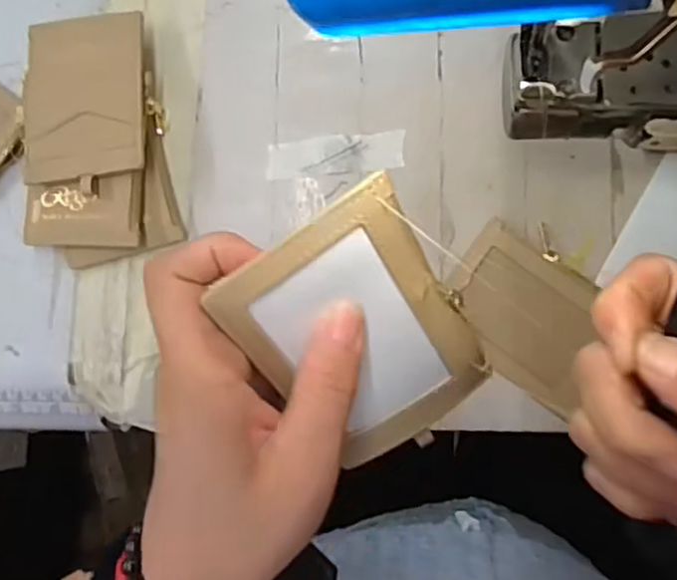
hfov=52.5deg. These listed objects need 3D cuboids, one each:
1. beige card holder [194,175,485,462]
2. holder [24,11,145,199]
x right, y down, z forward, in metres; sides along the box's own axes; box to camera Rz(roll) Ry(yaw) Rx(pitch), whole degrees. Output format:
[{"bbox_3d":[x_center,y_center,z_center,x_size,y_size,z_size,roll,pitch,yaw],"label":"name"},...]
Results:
[{"bbox_3d":[0.010,0.019,0.254,0.072,0.006,0.107,-34,124,1],"label":"beige card holder"},{"bbox_3d":[-0.157,-0.116,0.422,0.076,0.010,0.111,-4,75,6],"label":"holder"}]

